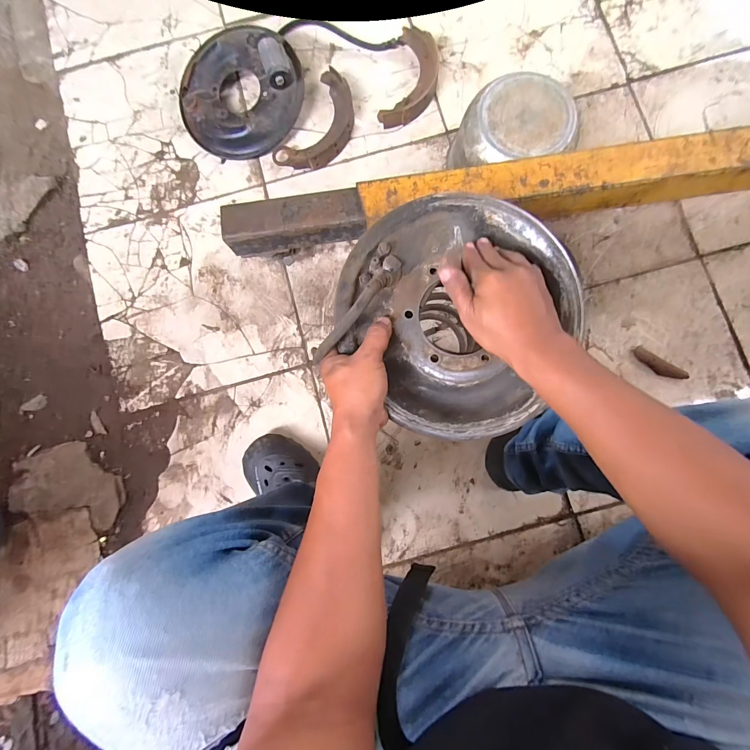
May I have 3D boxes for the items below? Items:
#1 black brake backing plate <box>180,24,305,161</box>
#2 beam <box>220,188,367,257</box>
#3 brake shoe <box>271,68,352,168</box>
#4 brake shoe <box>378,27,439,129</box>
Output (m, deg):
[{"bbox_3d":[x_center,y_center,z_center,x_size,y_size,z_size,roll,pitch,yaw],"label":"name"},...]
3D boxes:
[{"bbox_3d":[-0.280,-0.585,0.736,0.266,0.083,0.239,-21,85,0],"label":"black brake backing plate"},{"bbox_3d":[-0.134,-0.256,0.606,0.233,0.067,0.070,-6,83,1],"label":"beam"},{"bbox_3d":[-0.112,-0.521,0.751,0.118,0.031,0.223,33,88,4],"label":"brake shoe"},{"bbox_3d":[0.082,-0.625,0.752,0.098,0.030,0.218,16,87,3],"label":"brake shoe"}]

